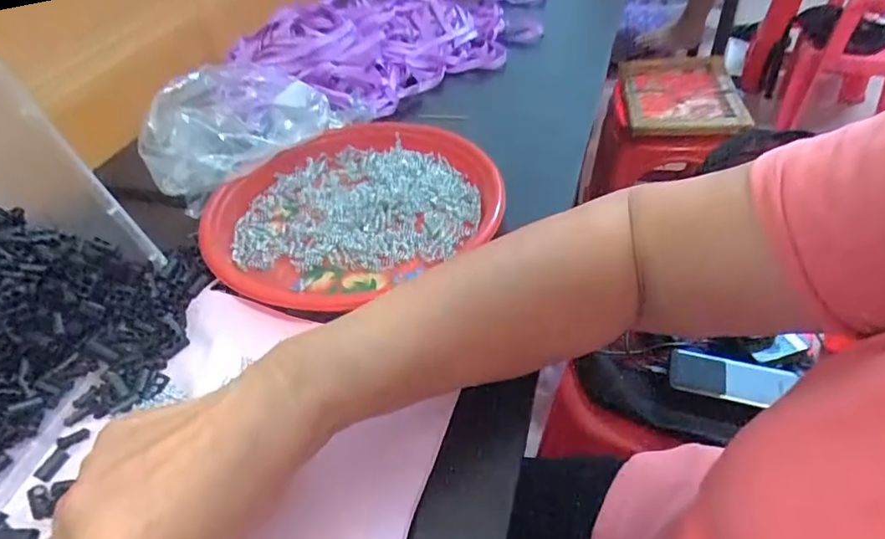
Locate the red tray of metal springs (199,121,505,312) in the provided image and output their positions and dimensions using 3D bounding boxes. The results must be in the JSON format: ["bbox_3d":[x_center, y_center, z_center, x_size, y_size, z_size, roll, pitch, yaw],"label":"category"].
[{"bbox_3d":[-0.078,-0.059,0.438,0.231,0.026,0.211,-30,50,-23],"label":"red tray of metal springs"}]

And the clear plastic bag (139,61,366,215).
[{"bbox_3d":[-0.184,-0.149,0.496,0.102,0.083,0.199,30,55,31],"label":"clear plastic bag"}]

